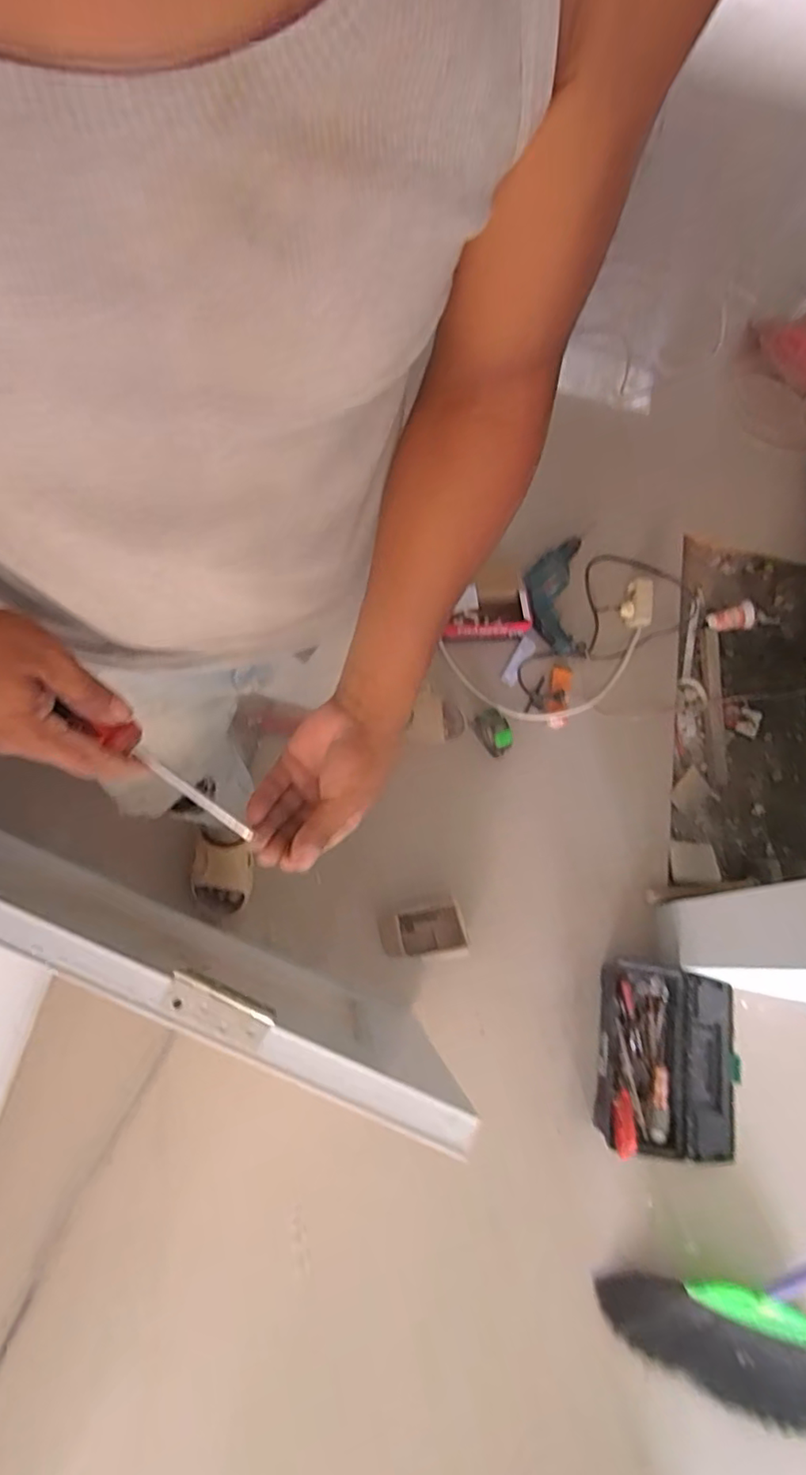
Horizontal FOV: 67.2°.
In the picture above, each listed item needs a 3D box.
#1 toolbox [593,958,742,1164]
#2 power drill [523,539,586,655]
[{"bbox_3d":[0.487,0.573,1.079,0.263,0.096,0.303,12,67,-2],"label":"toolbox"},{"bbox_3d":[0.355,-0.345,1.440,0.149,0.067,0.311,4,69,-5],"label":"power drill"}]

